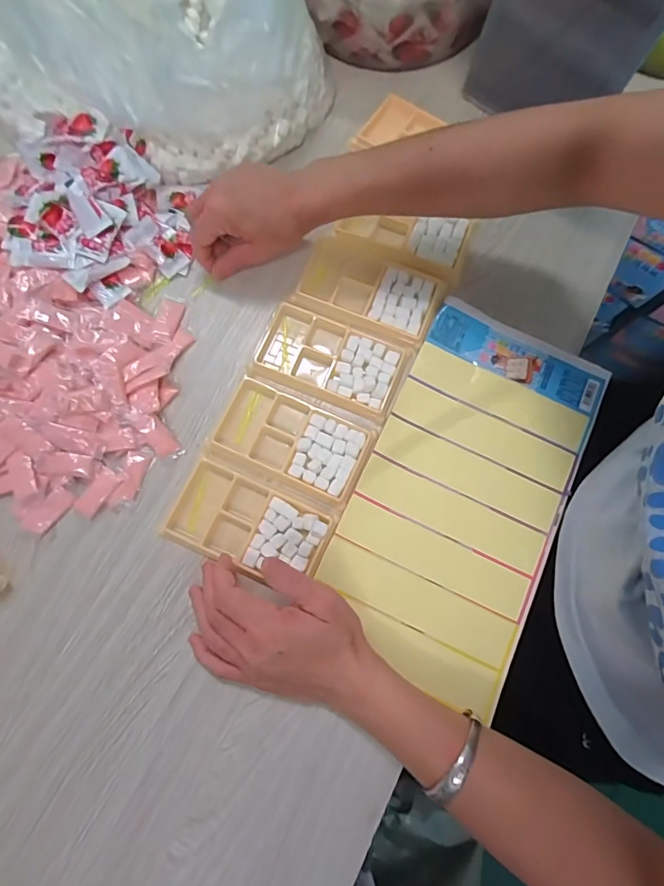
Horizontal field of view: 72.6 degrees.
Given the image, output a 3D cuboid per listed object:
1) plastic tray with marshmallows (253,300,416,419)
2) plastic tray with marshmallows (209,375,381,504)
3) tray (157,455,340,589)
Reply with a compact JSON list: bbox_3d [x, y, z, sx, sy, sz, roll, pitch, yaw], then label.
[{"bbox_3d":[0.002,-0.081,0.423,0.133,0.012,0.077,23,77,5],"label":"plastic tray with marshmallows"},{"bbox_3d":[-0.034,-0.004,0.402,0.133,0.011,0.071,24,77,5],"label":"plastic tray with marshmallows"},{"bbox_3d":[-0.069,0.068,0.383,0.131,0.012,0.077,24,77,5],"label":"tray"}]

